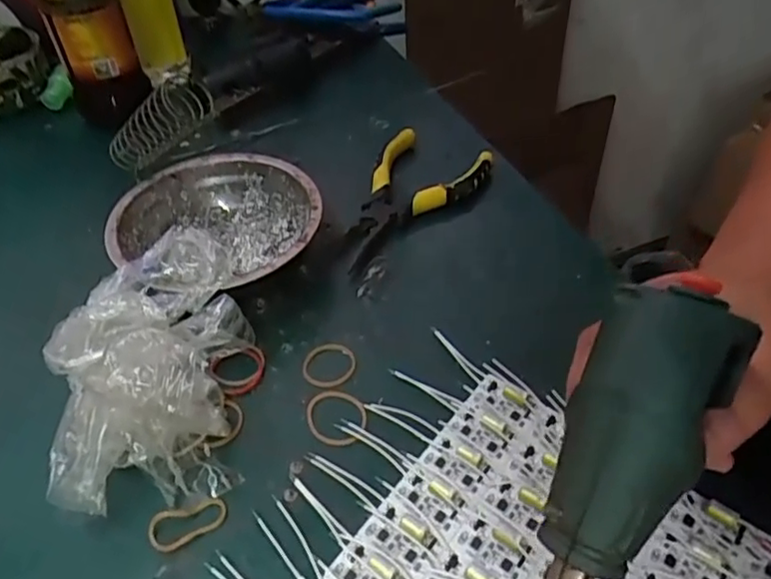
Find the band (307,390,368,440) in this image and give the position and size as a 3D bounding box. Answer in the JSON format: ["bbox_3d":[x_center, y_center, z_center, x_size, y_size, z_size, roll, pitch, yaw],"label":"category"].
[{"bbox_3d":[-0.025,0.064,0.314,0.031,0.004,0.031,-1,46,1],"label":"band"}]

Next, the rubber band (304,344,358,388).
[{"bbox_3d":[-0.031,0.042,0.336,0.029,0.004,0.028,-1,46,1],"label":"rubber band"}]

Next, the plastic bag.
[{"bbox_3d":[-0.120,0.030,0.304,0.093,0.070,0.136,-9,46,-7],"label":"plastic bag"}]

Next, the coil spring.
[{"bbox_3d":[-0.143,-0.101,0.372,0.089,0.029,0.021,-26,37,30],"label":"coil spring"}]

